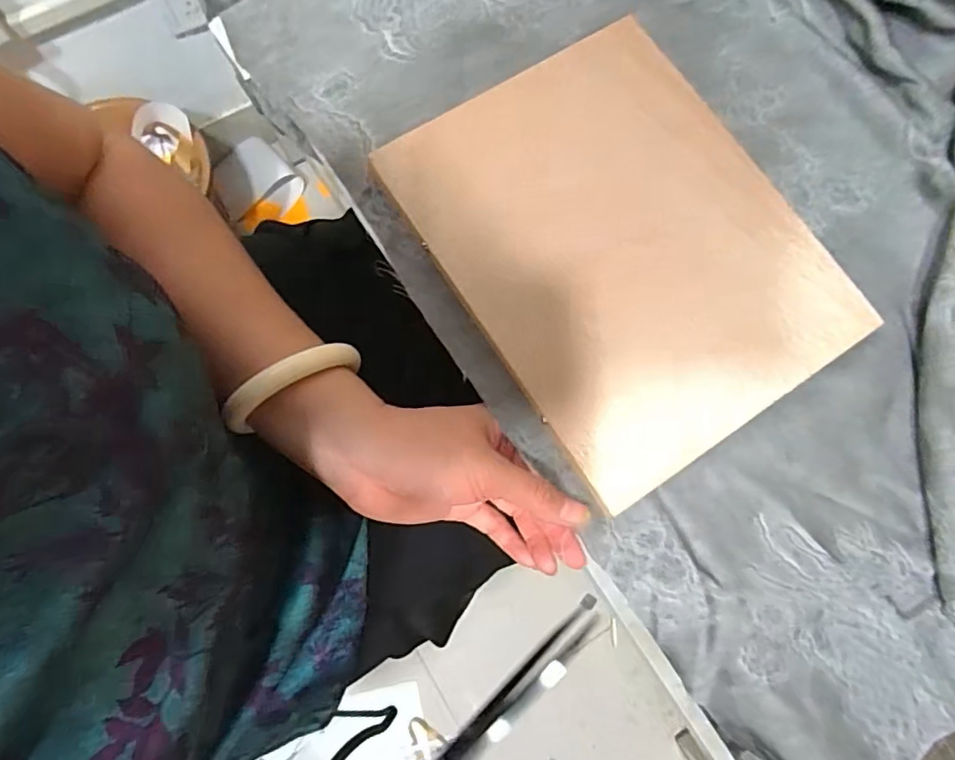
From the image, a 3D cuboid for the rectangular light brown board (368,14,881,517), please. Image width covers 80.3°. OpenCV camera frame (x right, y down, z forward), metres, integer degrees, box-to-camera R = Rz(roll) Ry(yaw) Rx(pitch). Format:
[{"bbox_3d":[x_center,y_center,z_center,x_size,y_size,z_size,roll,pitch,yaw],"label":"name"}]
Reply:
[{"bbox_3d":[0.089,-0.086,0.344,0.206,0.015,0.248,-32,81,-8],"label":"rectangular light brown board"}]

